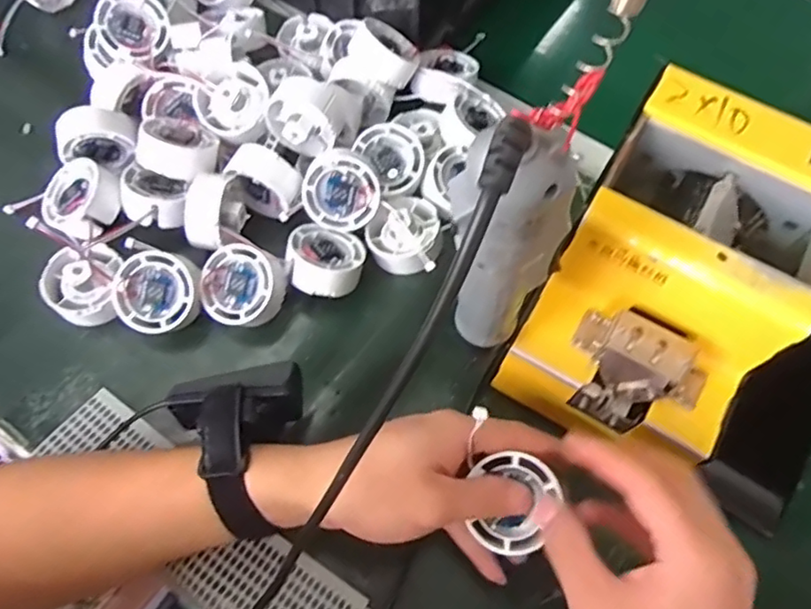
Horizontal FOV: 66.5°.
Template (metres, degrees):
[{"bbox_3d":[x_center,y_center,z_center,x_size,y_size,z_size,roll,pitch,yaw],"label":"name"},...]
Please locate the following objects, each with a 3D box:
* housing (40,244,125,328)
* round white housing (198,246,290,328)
[{"bbox_3d":[-0.224,-0.013,0.431,0.045,0.026,0.051,-7,66,-5],"label":"housing"},{"bbox_3d":[-0.113,-0.013,0.430,0.053,0.025,0.053,0,90,2],"label":"round white housing"}]

